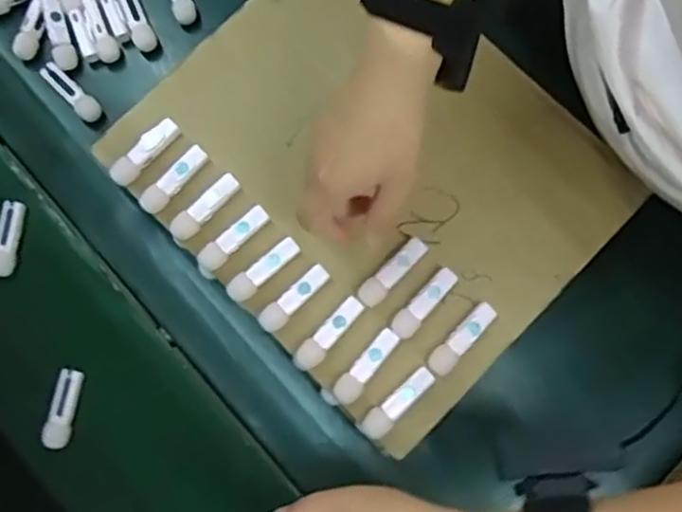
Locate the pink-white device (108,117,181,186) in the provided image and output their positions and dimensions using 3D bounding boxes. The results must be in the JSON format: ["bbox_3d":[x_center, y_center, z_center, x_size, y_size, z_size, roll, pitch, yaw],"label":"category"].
[{"bbox_3d":[-0.158,-0.084,0.558,0.020,0.008,0.066,44,88,7],"label":"pink-white device"}]

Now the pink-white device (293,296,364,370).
[{"bbox_3d":[-0.010,0.059,0.532,0.018,0.007,0.066,44,88,7],"label":"pink-white device"}]

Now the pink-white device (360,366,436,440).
[{"bbox_3d":[0.043,0.111,0.526,0.066,0.007,0.019,-39,83,-2],"label":"pink-white device"}]

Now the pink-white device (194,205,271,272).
[{"bbox_3d":[-0.086,-0.014,0.547,0.066,0.008,0.020,-39,83,-2],"label":"pink-white device"}]

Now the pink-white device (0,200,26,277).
[{"bbox_3d":[-0.291,-0.015,0.610,0.020,0.022,0.065,5,84,4],"label":"pink-white device"}]

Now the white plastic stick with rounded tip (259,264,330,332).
[{"bbox_3d":[-0.036,0.033,0.539,0.064,0.004,0.018,-41,83,-2],"label":"white plastic stick with rounded tip"}]

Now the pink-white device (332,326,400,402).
[{"bbox_3d":[0.018,0.084,0.533,0.018,0.008,0.066,39,87,7],"label":"pink-white device"}]

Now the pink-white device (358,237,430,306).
[{"bbox_3d":[0.040,0.012,0.546,0.019,0.012,0.066,44,88,7],"label":"pink-white device"}]

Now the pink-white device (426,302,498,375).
[{"bbox_3d":[0.094,0.063,0.536,0.019,0.014,0.066,44,88,7],"label":"pink-white device"}]

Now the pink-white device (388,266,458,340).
[{"bbox_3d":[0.064,0.036,0.534,0.064,0.012,0.019,-45,83,-2],"label":"pink-white device"}]

